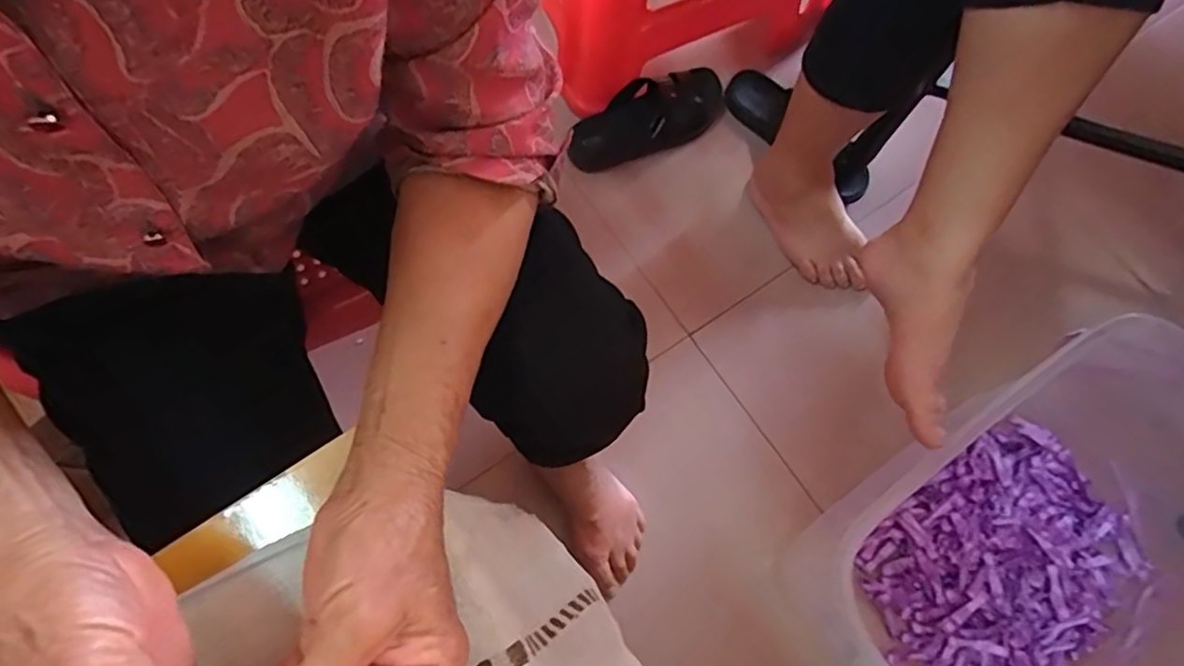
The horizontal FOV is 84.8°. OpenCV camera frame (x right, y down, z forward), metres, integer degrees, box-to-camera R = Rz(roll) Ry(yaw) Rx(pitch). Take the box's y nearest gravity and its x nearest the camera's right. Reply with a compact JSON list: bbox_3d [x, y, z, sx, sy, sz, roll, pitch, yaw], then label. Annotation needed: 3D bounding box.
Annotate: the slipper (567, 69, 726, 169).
[{"bbox_3d":[0.090,-0.320,0.953,0.221,0.050,0.101,-22,75,6],"label":"slipper"}]

